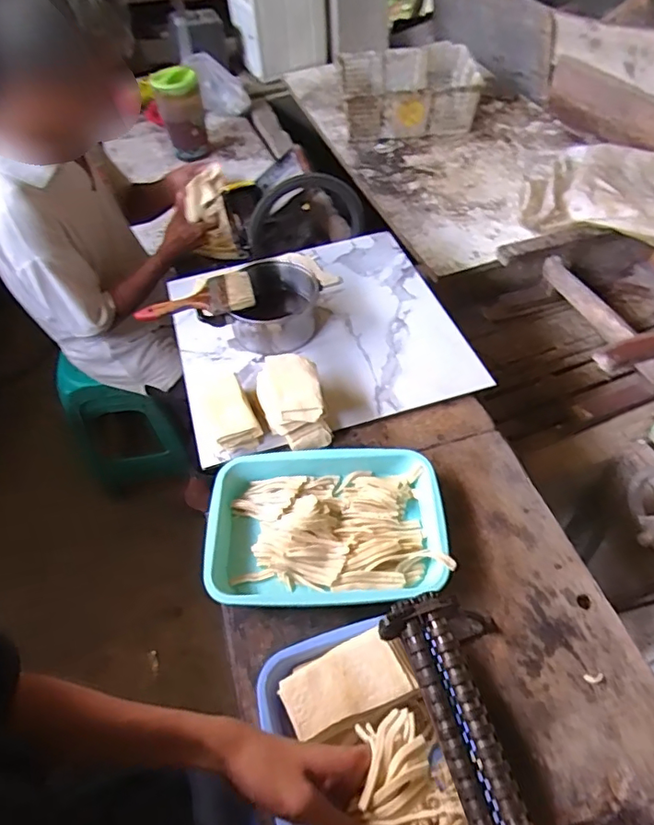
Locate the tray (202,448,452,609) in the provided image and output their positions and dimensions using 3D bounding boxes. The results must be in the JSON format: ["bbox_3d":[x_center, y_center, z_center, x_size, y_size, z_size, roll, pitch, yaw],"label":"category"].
[{"bbox_3d":[-0.002,0.154,0.735,0.326,0.043,0.226,-3,55,0],"label":"tray"}]

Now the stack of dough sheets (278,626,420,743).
[{"bbox_3d":[0.019,0.291,0.585,0.137,0.040,0.076,-18,56,-11],"label":"stack of dough sheets"}]

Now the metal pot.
[{"bbox_3d":[-0.111,-0.200,0.979,0.186,0.093,0.172,-1,55,1],"label":"metal pot"}]

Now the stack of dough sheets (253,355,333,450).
[{"bbox_3d":[-0.056,-0.025,0.834,0.095,0.065,0.151,-11,55,-6],"label":"stack of dough sheets"}]

